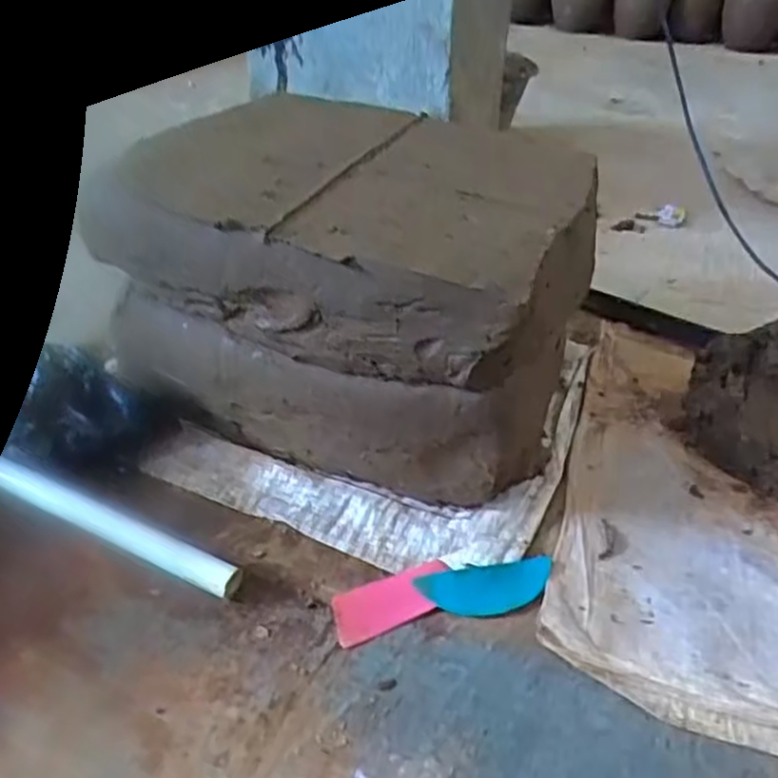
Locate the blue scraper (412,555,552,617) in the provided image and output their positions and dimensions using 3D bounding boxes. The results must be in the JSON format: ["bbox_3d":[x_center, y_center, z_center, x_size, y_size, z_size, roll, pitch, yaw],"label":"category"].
[{"bbox_3d":[0.080,0.158,0.611,0.111,0.012,0.041,-5,36,-13],"label":"blue scraper"}]

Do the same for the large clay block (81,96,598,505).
[{"bbox_3d":[-0.038,-0.099,0.759,0.415,0.253,0.306,14,36,15],"label":"large clay block"}]

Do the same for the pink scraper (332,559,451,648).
[{"bbox_3d":[0.002,0.166,0.603,0.102,0.009,0.044,-17,48,-23],"label":"pink scraper"}]

